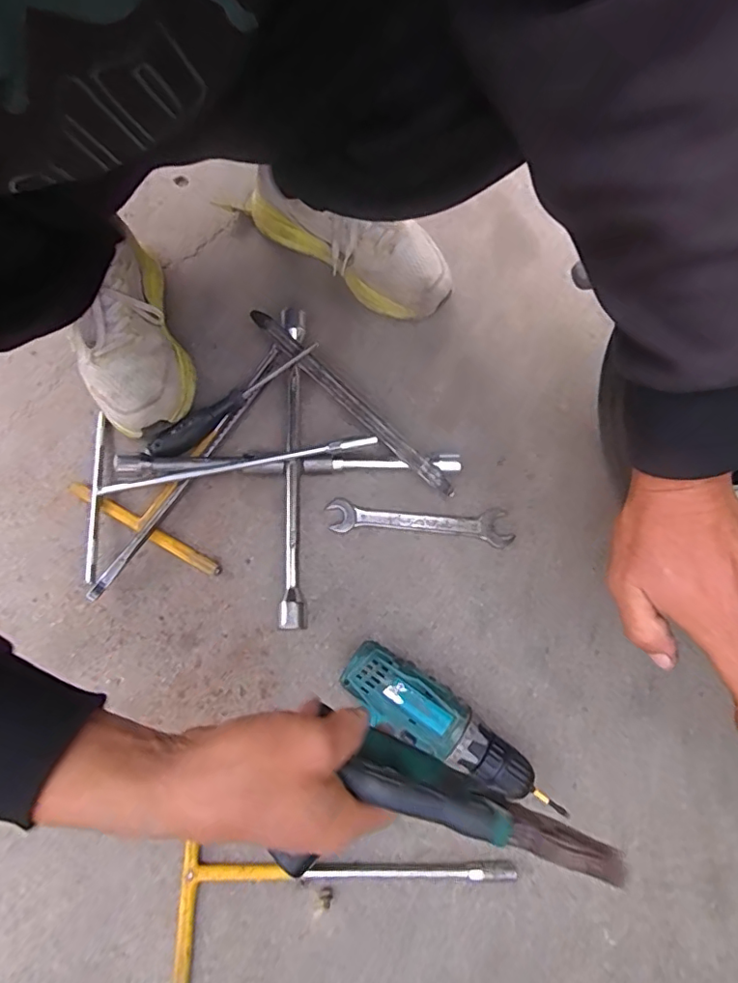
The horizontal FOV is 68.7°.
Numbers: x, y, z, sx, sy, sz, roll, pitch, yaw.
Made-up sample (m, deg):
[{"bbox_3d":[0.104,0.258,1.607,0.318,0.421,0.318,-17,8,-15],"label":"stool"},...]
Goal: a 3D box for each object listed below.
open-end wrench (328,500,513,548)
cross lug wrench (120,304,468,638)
[{"bbox_3d":[0.054,0.031,0.569,0.189,0.009,0.038,5,72,1],"label":"open-end wrench"},{"bbox_3d":[-0.080,-0.028,0.565,0.251,0.043,0.250,41,76,12],"label":"cross lug wrench"}]

